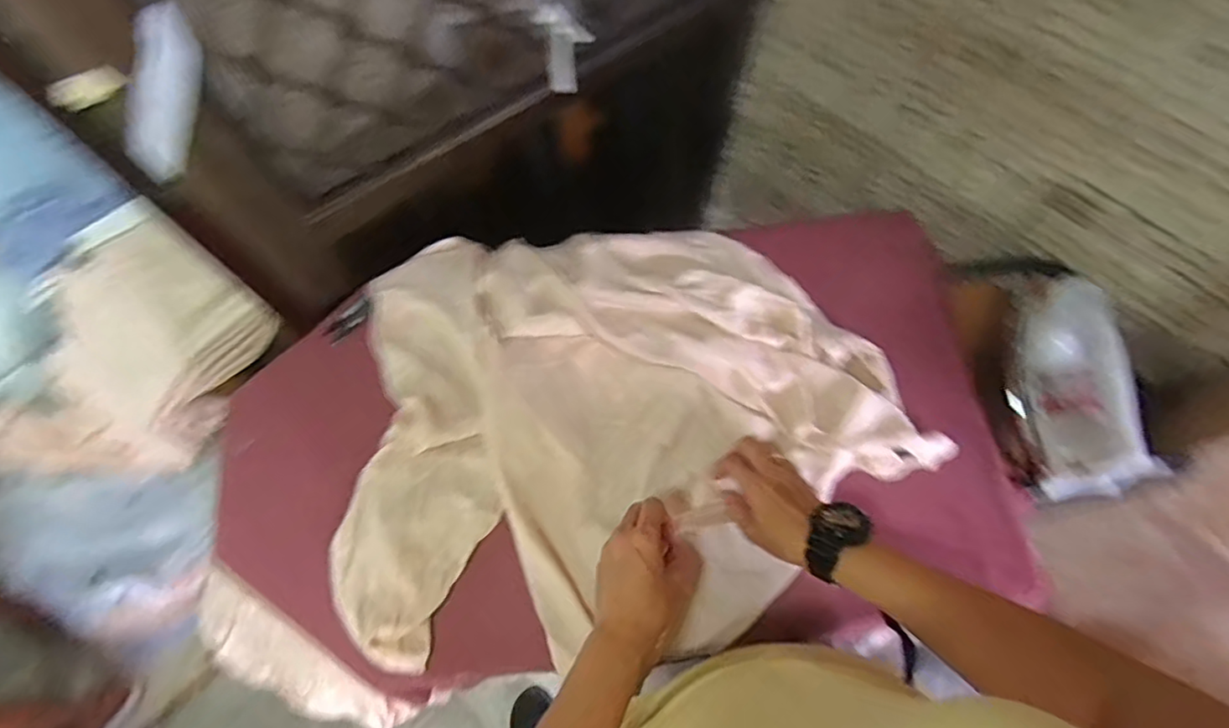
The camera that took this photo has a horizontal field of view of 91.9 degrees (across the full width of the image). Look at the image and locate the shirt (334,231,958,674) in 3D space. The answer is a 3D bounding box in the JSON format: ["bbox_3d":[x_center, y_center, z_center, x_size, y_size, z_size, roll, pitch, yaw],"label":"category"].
[{"bbox_3d":[0.015,0.070,0.648,0.583,0.063,0.459,-2,66,1],"label":"shirt"}]

